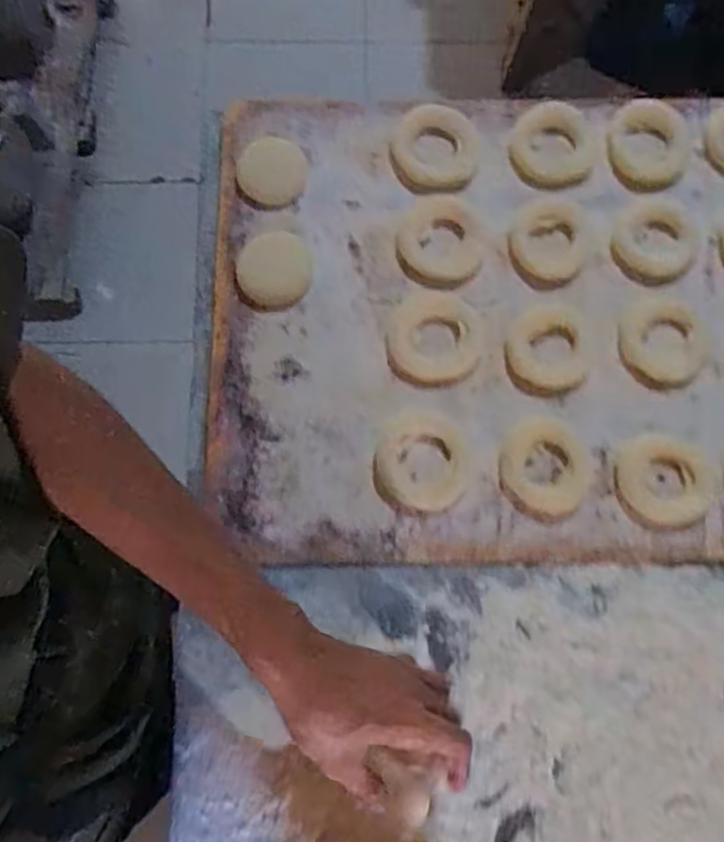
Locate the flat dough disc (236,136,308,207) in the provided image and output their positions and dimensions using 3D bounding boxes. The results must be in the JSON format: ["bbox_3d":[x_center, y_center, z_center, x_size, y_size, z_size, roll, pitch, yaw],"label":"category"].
[{"bbox_3d":[-0.082,-0.226,0.646,0.063,0.013,0.074,0,75,-1],"label":"flat dough disc"}]

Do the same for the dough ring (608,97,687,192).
[{"bbox_3d":[0.254,-0.248,0.633,0.067,0.016,0.086,6,75,1],"label":"dough ring"}]

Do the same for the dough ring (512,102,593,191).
[{"bbox_3d":[0.171,-0.247,0.637,0.073,0.011,0.078,0,75,-1],"label":"dough ring"}]

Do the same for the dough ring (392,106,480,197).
[{"bbox_3d":[0.065,-0.244,0.642,0.075,0.012,0.085,10,75,1],"label":"dough ring"}]

